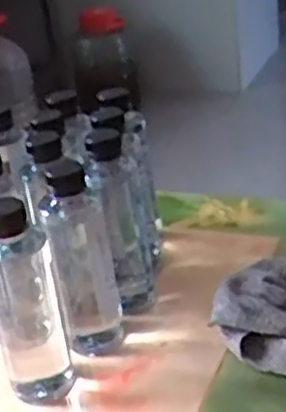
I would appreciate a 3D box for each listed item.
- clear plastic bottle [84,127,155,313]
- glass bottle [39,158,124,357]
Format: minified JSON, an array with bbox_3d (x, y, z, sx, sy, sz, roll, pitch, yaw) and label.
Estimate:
[{"bbox_3d":[-0.021,0.012,0.690,0.063,0.177,0.053,-30,35,-35],"label":"clear plastic bottle"},{"bbox_3d":[-0.052,0.044,0.642,0.049,0.175,0.047,-6,28,3],"label":"glass bottle"}]

